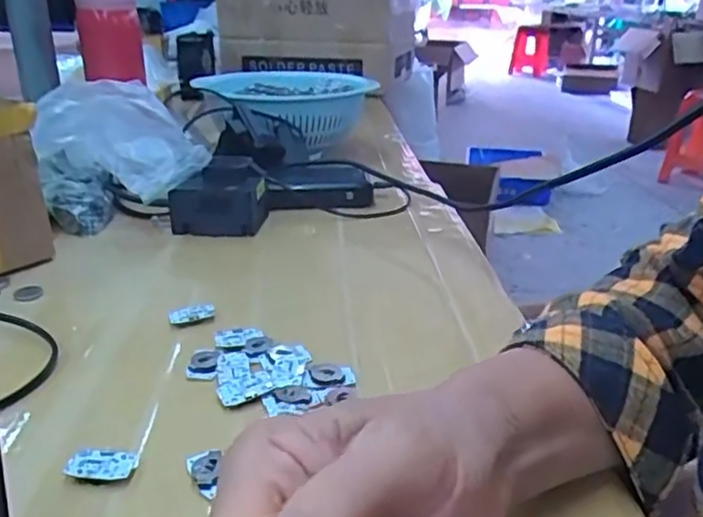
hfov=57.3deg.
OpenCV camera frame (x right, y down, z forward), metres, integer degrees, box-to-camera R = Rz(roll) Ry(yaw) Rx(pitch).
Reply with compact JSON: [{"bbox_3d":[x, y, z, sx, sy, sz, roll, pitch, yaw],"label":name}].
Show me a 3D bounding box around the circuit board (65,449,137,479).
[{"bbox_3d":[-0.117,0.097,0.300,0.030,0.006,0.017,0,23,-3],"label":"circuit board"}]

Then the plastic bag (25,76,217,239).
[{"bbox_3d":[-0.210,-0.092,0.594,0.143,0.130,0.084,-2,23,-8],"label":"plastic bag"}]

